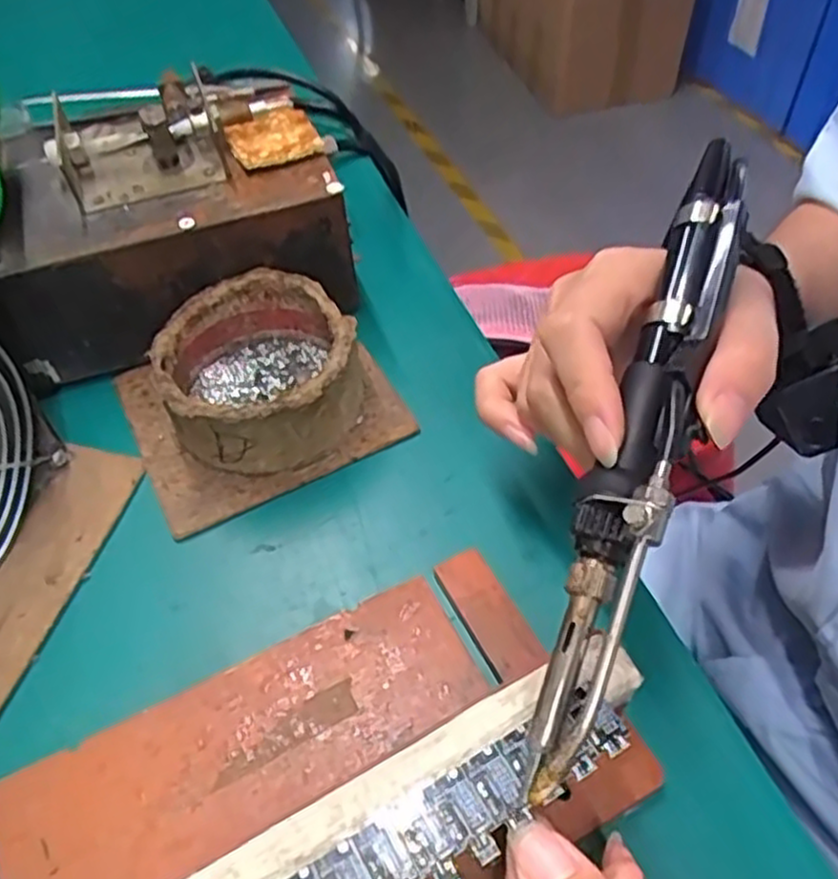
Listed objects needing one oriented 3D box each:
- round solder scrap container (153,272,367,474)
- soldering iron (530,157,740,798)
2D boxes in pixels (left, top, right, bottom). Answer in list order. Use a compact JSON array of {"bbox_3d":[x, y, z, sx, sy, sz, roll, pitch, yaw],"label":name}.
[{"bbox_3d":[-0.067,-0.028,0.321,0.079,0.043,0.081,-2,52,2],"label":"round solder scrap container"},{"bbox_3d":[0.066,-0.006,0.214,0.022,0.020,0.204,16,72,16],"label":"soldering iron"}]

